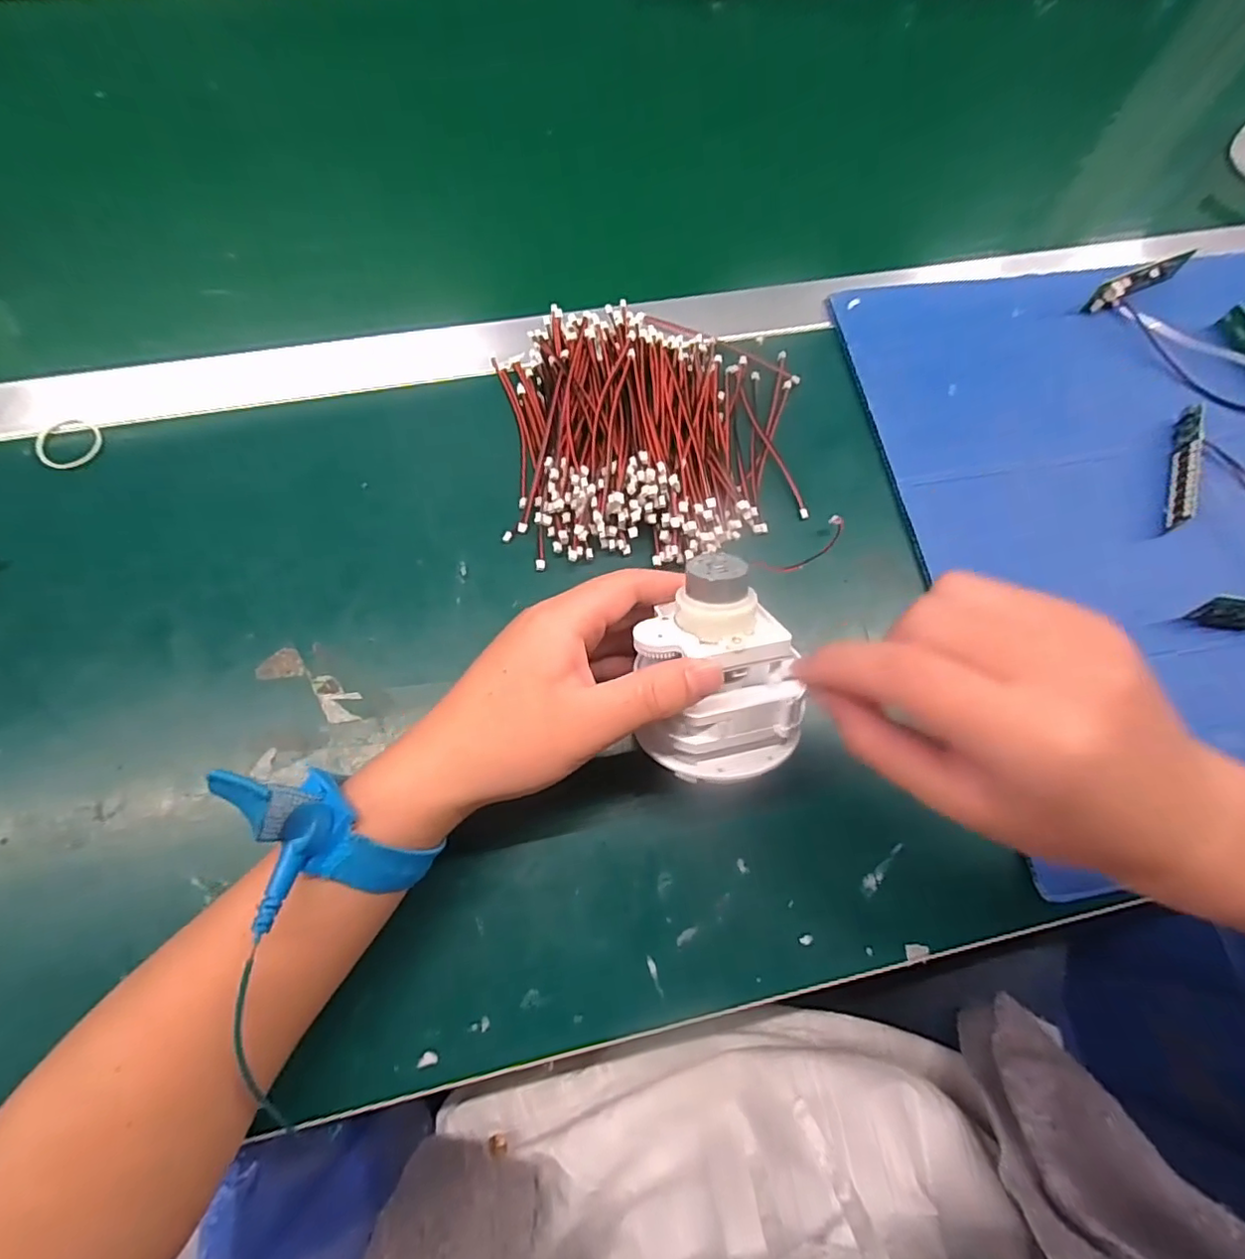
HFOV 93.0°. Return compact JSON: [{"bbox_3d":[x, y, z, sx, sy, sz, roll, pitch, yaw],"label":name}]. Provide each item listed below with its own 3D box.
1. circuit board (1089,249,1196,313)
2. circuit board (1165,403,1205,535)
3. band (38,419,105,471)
[{"bbox_3d":[0.333,-0.224,0.377,0.076,0.017,0.011,-28,73,-11],"label":"circuit board"},{"bbox_3d":[0.318,-0.093,0.334,0.005,0.018,0.082,22,71,6],"label":"circuit board"},{"bbox_3d":[-0.309,-0.104,0.329,0.029,0.009,0.031,28,72,8],"label":"band"}]

